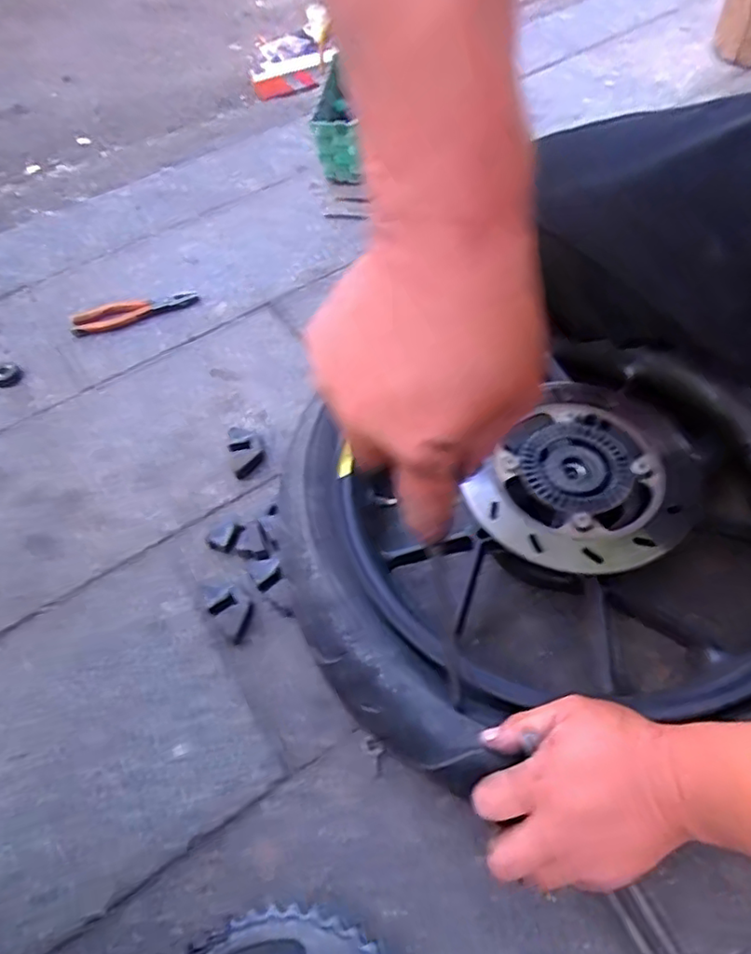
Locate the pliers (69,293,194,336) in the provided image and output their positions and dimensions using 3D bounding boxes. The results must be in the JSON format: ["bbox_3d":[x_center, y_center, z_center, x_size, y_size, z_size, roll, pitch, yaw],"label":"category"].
[{"bbox_3d":[-0.381,-0.266,0.950,0.190,0.013,0.059,-20,56,-10],"label":"pliers"}]

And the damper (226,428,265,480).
[{"bbox_3d":[-0.164,-0.035,0.760,0.041,0.018,0.071,-17,55,-8],"label":"damper"}]

